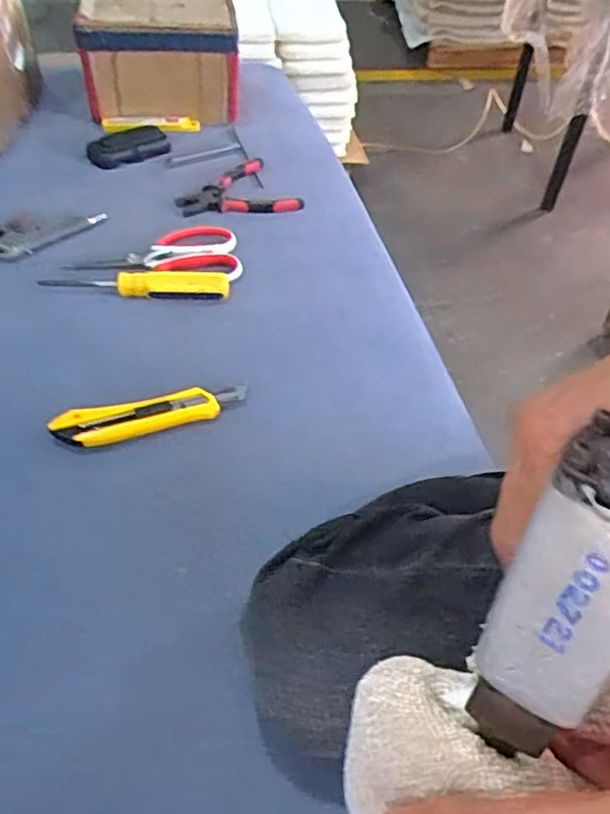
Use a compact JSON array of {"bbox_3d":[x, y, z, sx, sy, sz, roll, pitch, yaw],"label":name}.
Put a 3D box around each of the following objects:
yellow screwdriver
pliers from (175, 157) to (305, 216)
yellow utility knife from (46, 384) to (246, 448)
[{"bbox_3d":[-0.178,-0.132,0.685,0.192,0.024,0.028,6,49,-1],"label":"yellow screwdriver"},{"bbox_3d":[-0.090,-0.290,0.845,0.152,0.015,0.128,-6,50,-12],"label":"pliers"},{"bbox_3d":[-0.133,0.006,0.570,0.165,0.014,0.035,-13,52,-17],"label":"yellow utility knife"}]

